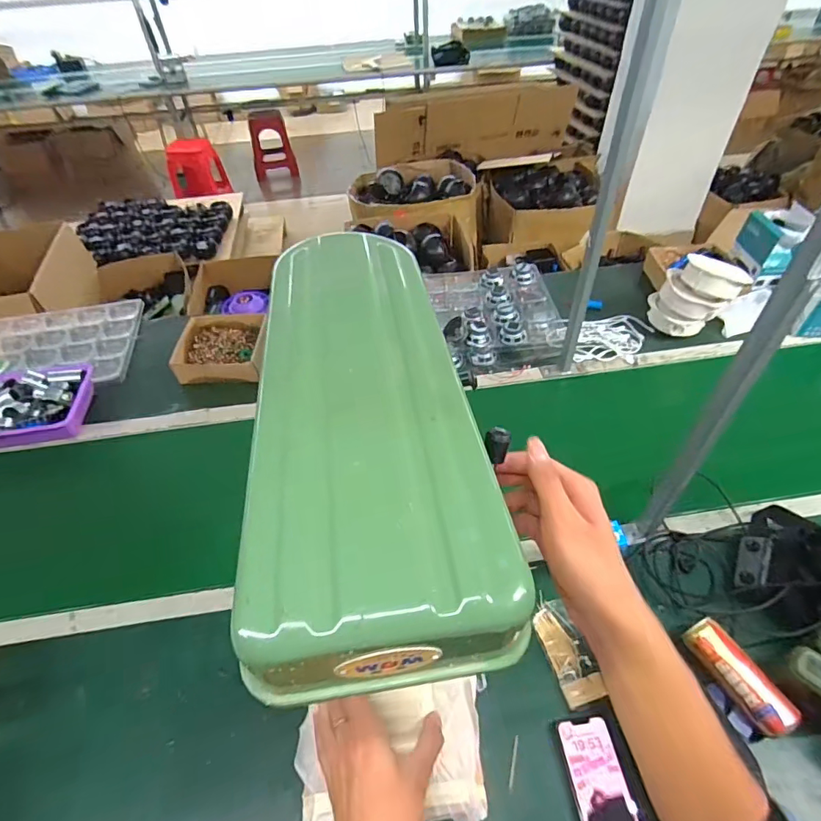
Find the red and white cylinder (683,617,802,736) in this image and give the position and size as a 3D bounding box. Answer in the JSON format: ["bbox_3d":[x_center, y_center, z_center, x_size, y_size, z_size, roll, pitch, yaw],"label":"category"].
[{"bbox_3d":[0.454,0.368,0.654,0.049,0.045,0.147,-24,50,-17],"label":"red and white cylinder"}]

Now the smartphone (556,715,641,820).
[{"bbox_3d":[0.237,0.470,0.595,0.069,0.004,0.137,-19,44,11],"label":"smartphone"}]

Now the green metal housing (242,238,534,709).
[{"bbox_3d":[-0.034,-0.013,0.333,0.137,0.058,0.367,-9,47,-4],"label":"green metal housing"}]

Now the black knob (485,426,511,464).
[{"bbox_3d":[0.066,0.024,0.359,0.018,0.026,0.017,7,9,11],"label":"black knob"}]

